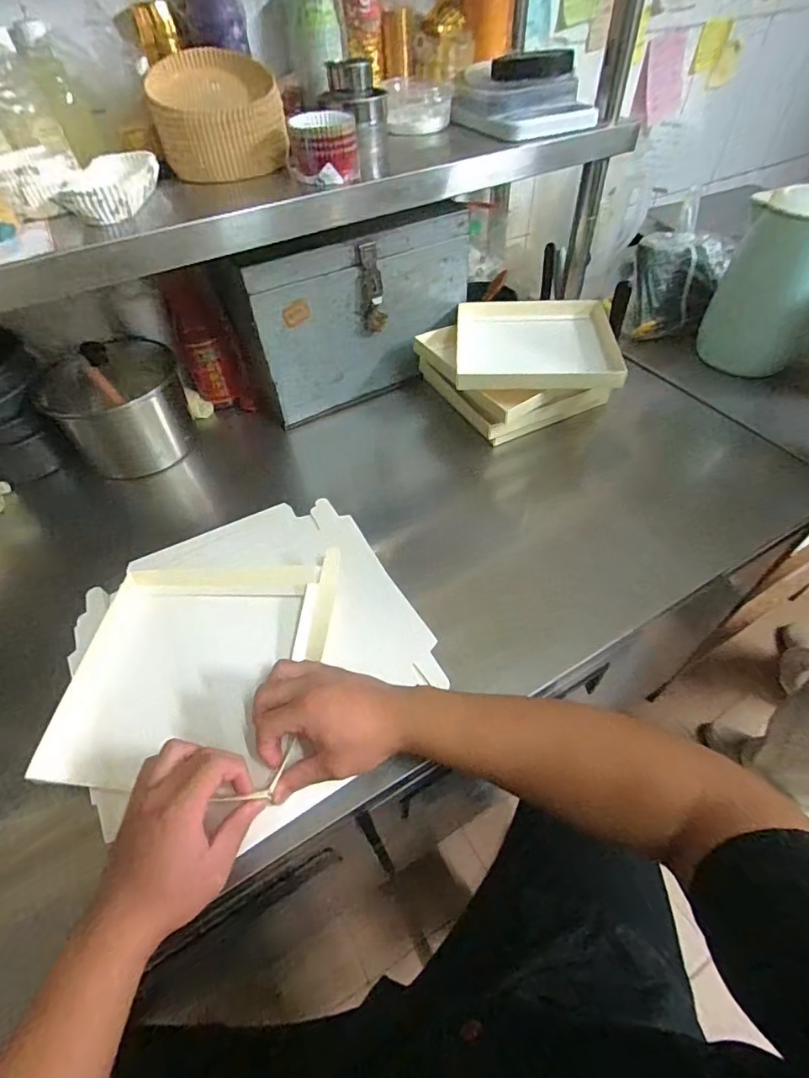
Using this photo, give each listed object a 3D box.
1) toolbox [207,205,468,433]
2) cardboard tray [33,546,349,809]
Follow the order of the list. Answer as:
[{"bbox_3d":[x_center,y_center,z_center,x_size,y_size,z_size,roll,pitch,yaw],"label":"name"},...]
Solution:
[{"bbox_3d":[-0.090,-0.371,0.784,0.350,0.253,0.157,-24,54,-16],"label":"toolbox"},{"bbox_3d":[-0.206,0.127,0.515,0.236,0.032,0.245,4,51,5],"label":"cardboard tray"}]

